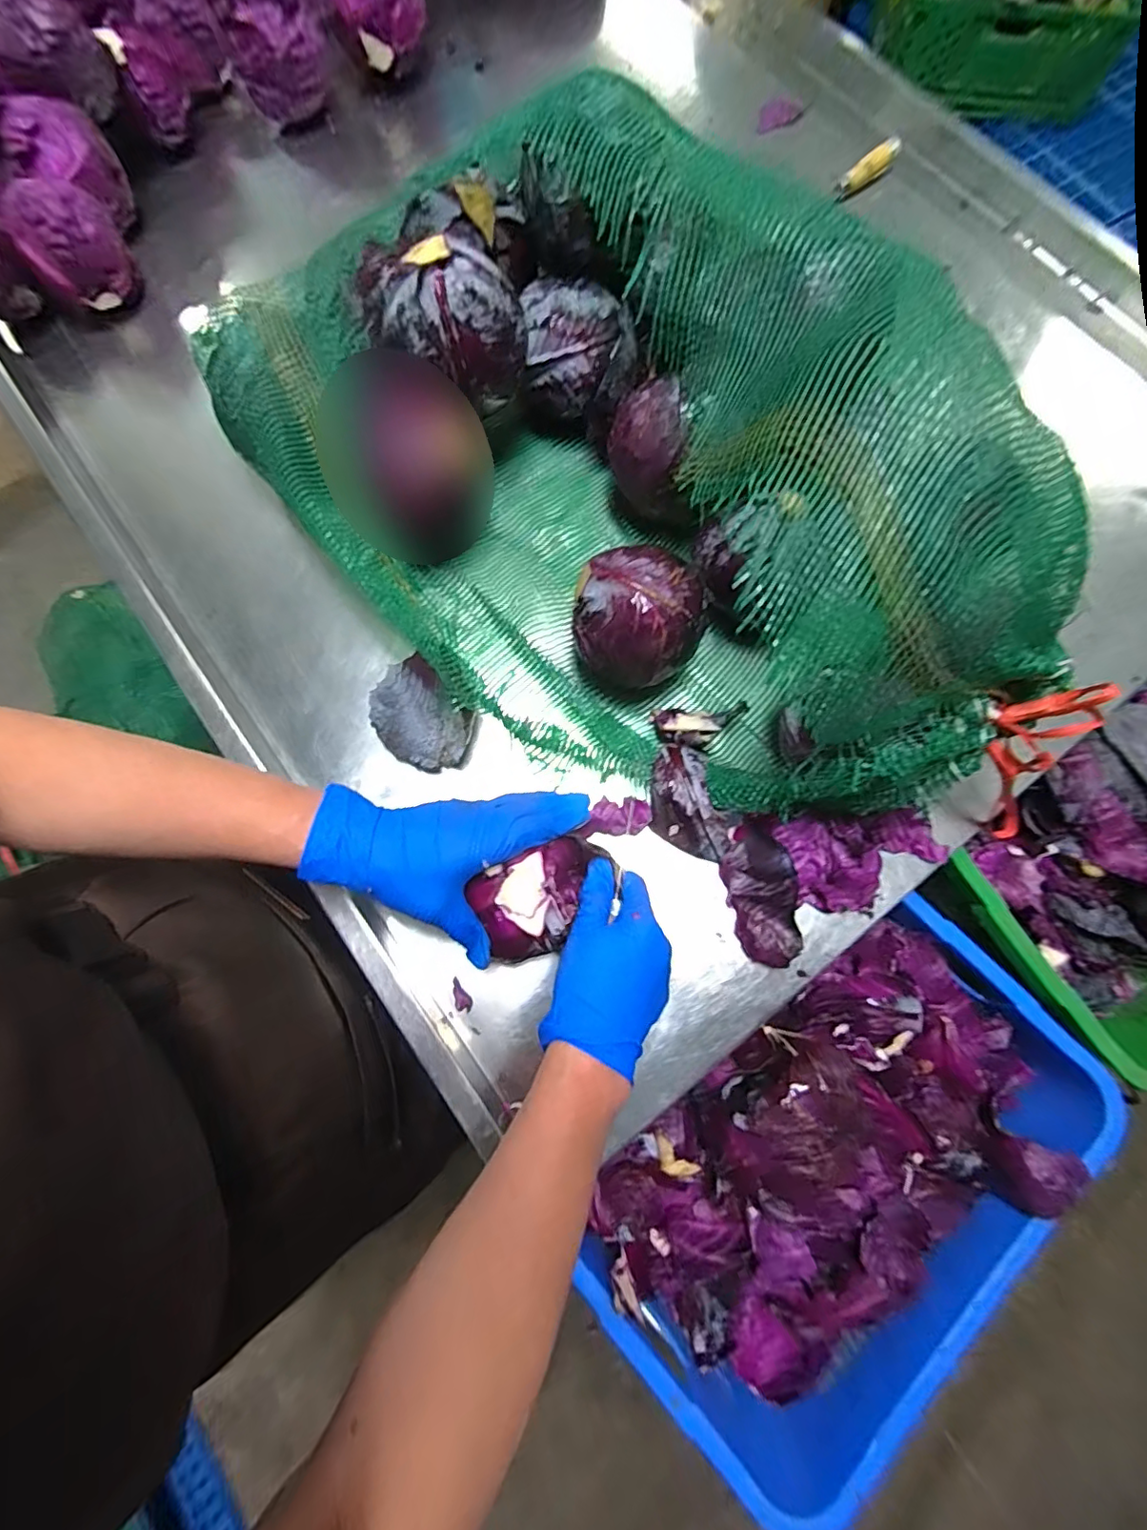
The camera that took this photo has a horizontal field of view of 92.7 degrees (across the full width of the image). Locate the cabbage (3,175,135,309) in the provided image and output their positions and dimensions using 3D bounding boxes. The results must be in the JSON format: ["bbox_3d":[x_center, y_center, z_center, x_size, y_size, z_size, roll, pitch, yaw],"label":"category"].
[{"bbox_3d":[-0.526,-0.547,0.569,0.094,0.081,0.089,-36,80,-8],"label":"cabbage"}]

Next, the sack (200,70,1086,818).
[{"bbox_3d":[0.036,-0.231,0.468,0.693,0.207,0.406,44,81,9],"label":"sack"}]

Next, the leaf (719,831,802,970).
[{"bbox_3d":[0.163,0.115,0.467,0.052,0.030,0.108,-12,77,-3],"label":"leaf"}]

